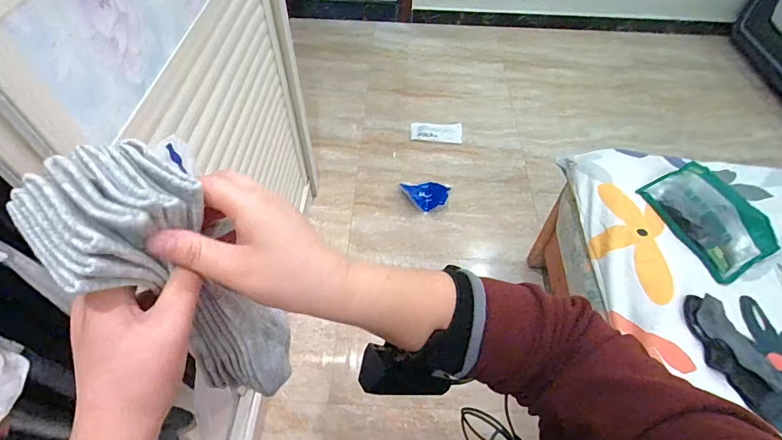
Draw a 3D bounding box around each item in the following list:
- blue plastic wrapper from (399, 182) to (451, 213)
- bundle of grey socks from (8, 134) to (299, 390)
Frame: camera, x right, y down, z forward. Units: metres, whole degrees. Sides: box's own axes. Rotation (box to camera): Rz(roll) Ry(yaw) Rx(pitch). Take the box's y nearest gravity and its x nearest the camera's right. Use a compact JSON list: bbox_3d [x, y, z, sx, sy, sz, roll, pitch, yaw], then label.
[{"bbox_3d":[0.159,-0.115,1.787,0.202,0.050,0.158,-13,55,-12],"label":"blue plastic wrapper"},{"bbox_3d":[-0.127,0.047,0.264,0.058,0.201,0.080,18,51,39],"label":"bundle of grey socks"}]

